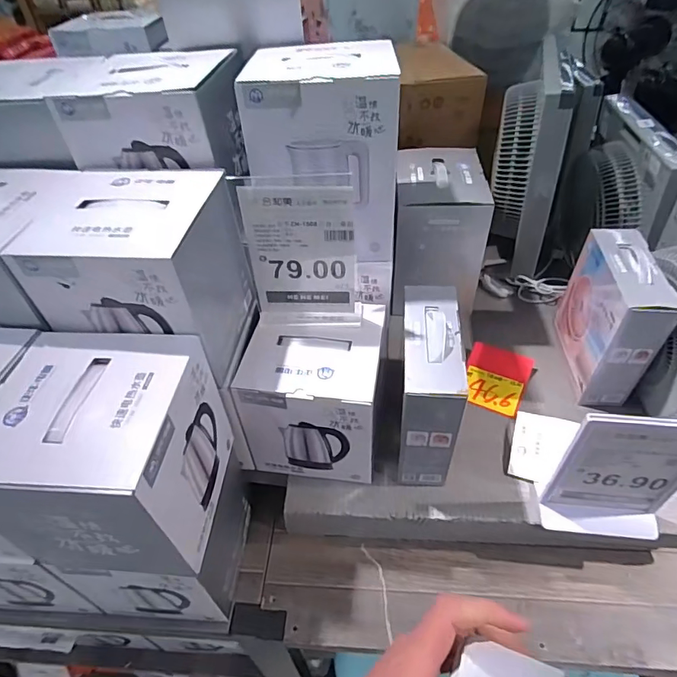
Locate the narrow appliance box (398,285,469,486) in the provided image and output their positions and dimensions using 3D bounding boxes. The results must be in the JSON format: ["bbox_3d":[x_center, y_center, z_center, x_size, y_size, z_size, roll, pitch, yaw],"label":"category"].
[{"bbox_3d":[0.130,0.062,0.677,0.074,0.231,0.205,3,45,6],"label":"narrow appliance box"}]

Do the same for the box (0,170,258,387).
[{"bbox_3d":[-0.230,-0.074,0.569,0.197,0.200,0.168,3,45,5],"label":"box"}]

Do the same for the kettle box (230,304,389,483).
[{"bbox_3d":[-0.032,0.083,0.689,0.181,0.194,0.171,5,45,8],"label":"kettle box"}]

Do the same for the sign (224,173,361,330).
[{"bbox_3d":[-0.050,-0.105,0.593,0.145,0.213,0.028,-2,45,1],"label":"sign"}]

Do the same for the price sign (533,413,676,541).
[{"bbox_3d":[0.365,0.180,0.576,0.157,0.217,0.048,5,45,8],"label":"price sign"}]

